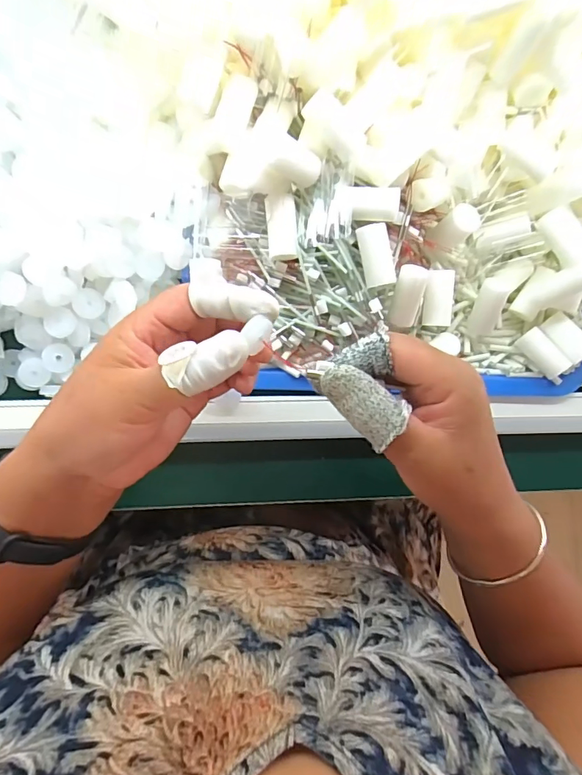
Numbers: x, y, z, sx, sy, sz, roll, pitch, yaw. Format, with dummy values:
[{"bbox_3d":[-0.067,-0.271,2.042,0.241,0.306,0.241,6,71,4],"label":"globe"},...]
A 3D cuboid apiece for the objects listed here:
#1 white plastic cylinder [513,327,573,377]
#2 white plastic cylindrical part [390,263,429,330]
[{"bbox_3d":[0.201,-0.028,0.361,0.040,0.019,0.021,50,122,9],"label":"white plastic cylinder"},{"bbox_3d":[0.085,-0.064,0.322,0.021,0.016,0.043,1,123,-9],"label":"white plastic cylindrical part"}]

